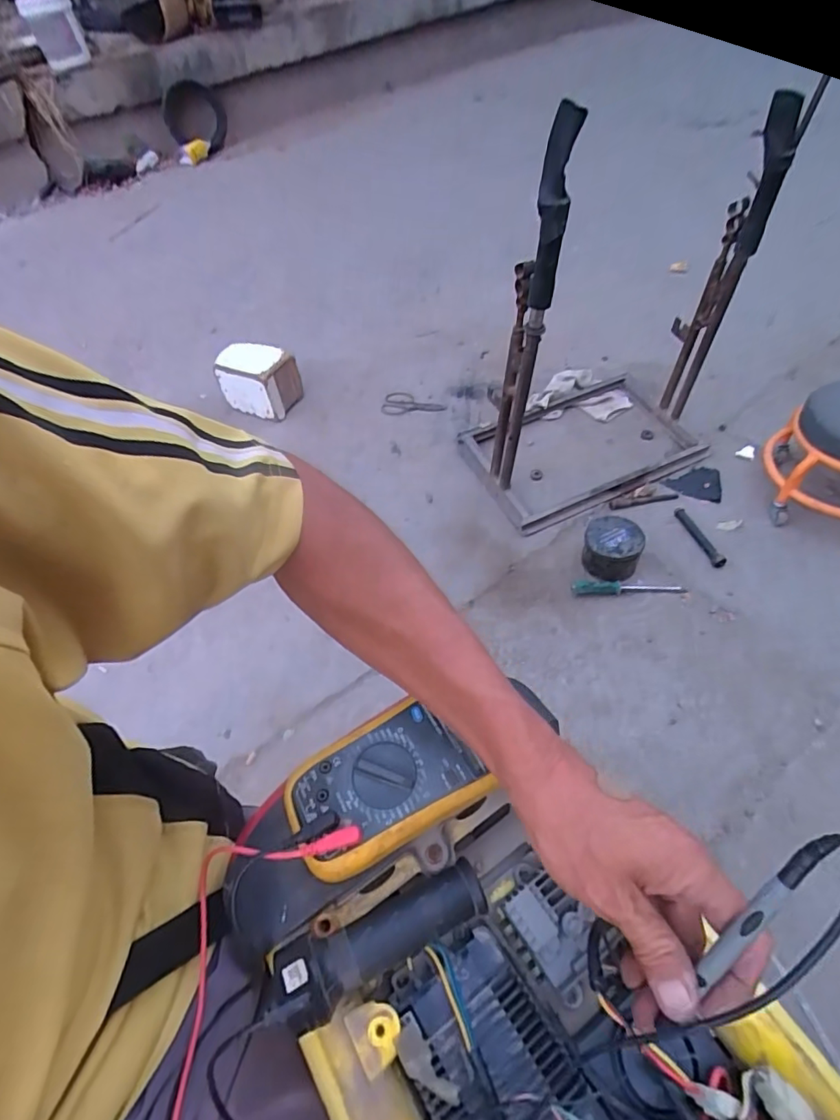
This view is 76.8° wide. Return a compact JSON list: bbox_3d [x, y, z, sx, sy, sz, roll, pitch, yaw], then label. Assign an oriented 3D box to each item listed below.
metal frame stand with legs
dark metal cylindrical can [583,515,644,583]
[{"bbox_3d":[0.421,-0.525,1.212,0.614,0.717,0.414,-24,55,-12],"label":"metal frame stand with legs"},{"bbox_3d":[0.442,-0.026,1.222,0.123,0.099,0.128,-3,53,4],"label":"dark metal cylindrical can"}]

